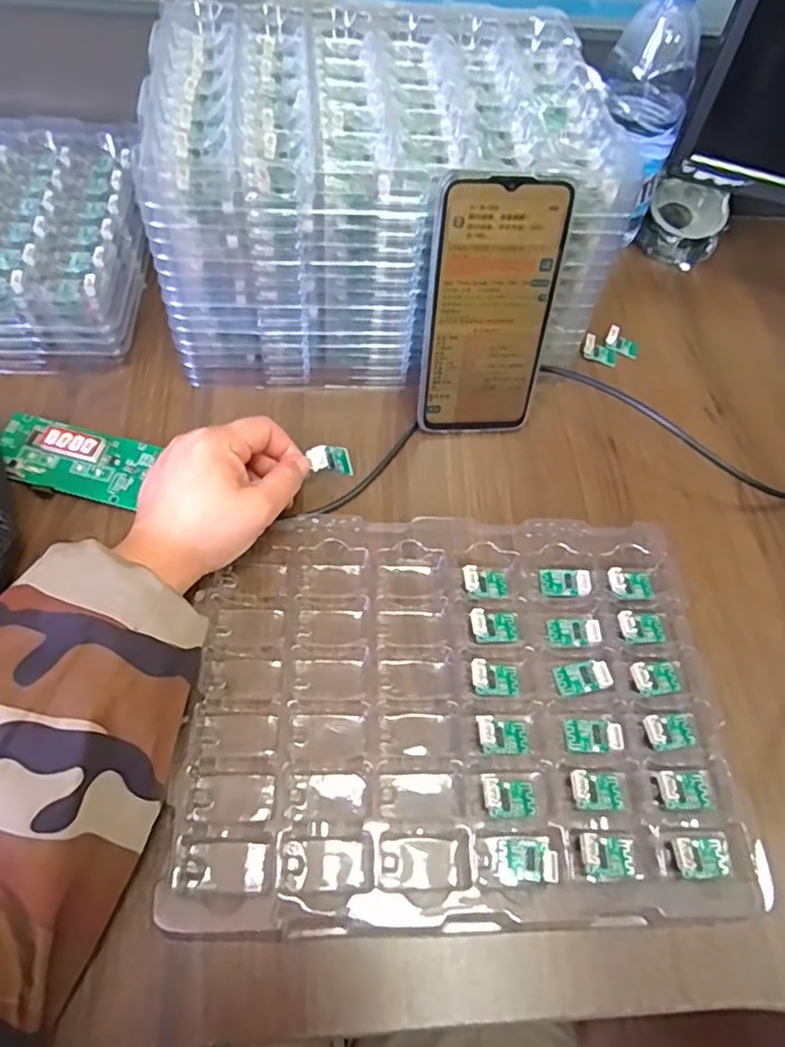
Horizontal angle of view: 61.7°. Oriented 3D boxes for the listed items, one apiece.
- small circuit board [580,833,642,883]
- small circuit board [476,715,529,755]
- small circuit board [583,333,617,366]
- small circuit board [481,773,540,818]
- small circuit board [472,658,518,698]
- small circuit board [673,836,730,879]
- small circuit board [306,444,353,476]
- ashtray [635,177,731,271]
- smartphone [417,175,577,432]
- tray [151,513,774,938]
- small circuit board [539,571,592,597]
[{"bbox_3d":[0.104,0.160,0.315,0.027,0.006,0.020,-2,58,-5],"label":"small circuit board"},{"bbox_3d":[0.058,0.110,0.343,0.028,0.006,0.019,0,58,-4],"label":"small circuit board"},{"bbox_3d":[0.160,-0.133,0.506,0.028,0.010,0.015,29,61,13],"label":"small circuit board"},{"bbox_3d":[0.059,0.136,0.327,0.028,0.008,0.018,1,58,-4],"label":"small circuit board"},{"bbox_3d":[0.056,0.084,0.358,0.026,0.008,0.018,4,58,-1],"label":"small circuit board"},{"bbox_3d":[0.150,0.162,0.318,0.026,0.005,0.017,2,58,-3],"label":"small circuit board"},{"bbox_3d":[-0.038,-0.040,0.410,0.028,0.005,0.017,6,96,6],"label":"small circuit board"},{"bbox_3d":[0.253,-0.260,0.571,0.067,0.047,0.056,22,59,9],"label":"ashtray"},{"bbox_3d":[0.060,-0.125,0.406,0.077,0.162,0.005,-1,43,-7],"label":"smartphone"},{"bbox_3d":[0.036,0.090,0.350,0.275,0.020,0.213,1,58,-4],"label":"tray"},{"bbox_3d":[0.104,0.036,0.396,0.028,0.007,0.020,7,58,0],"label":"small circuit board"}]

